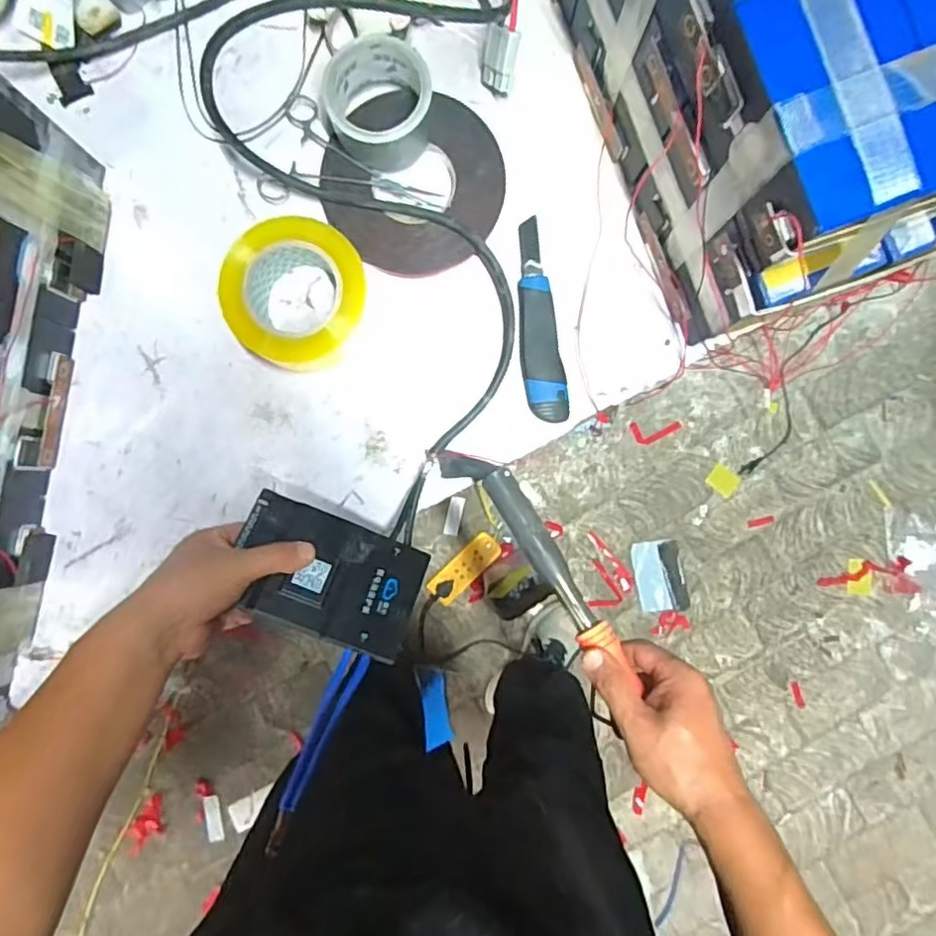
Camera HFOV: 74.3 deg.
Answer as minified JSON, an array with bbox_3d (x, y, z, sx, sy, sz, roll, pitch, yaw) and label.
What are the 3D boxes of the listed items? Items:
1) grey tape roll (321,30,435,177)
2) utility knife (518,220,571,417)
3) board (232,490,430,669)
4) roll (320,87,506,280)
[{"bbox_3d":[-0.080,-0.329,0.562,0.093,0.062,0.090,0,89,-2],"label":"grey tape roll"},{"bbox_3d":[0.065,-0.139,0.594,0.038,0.015,0.190,-9,89,-2],"label":"utility knife"},{"bbox_3d":[-0.119,0.091,0.529,0.157,0.011,0.101,24,63,-10],"label":"board"},{"bbox_3d":[-0.050,-0.273,0.588,0.164,0.019,0.169,0,88,-1],"label":"roll"}]

